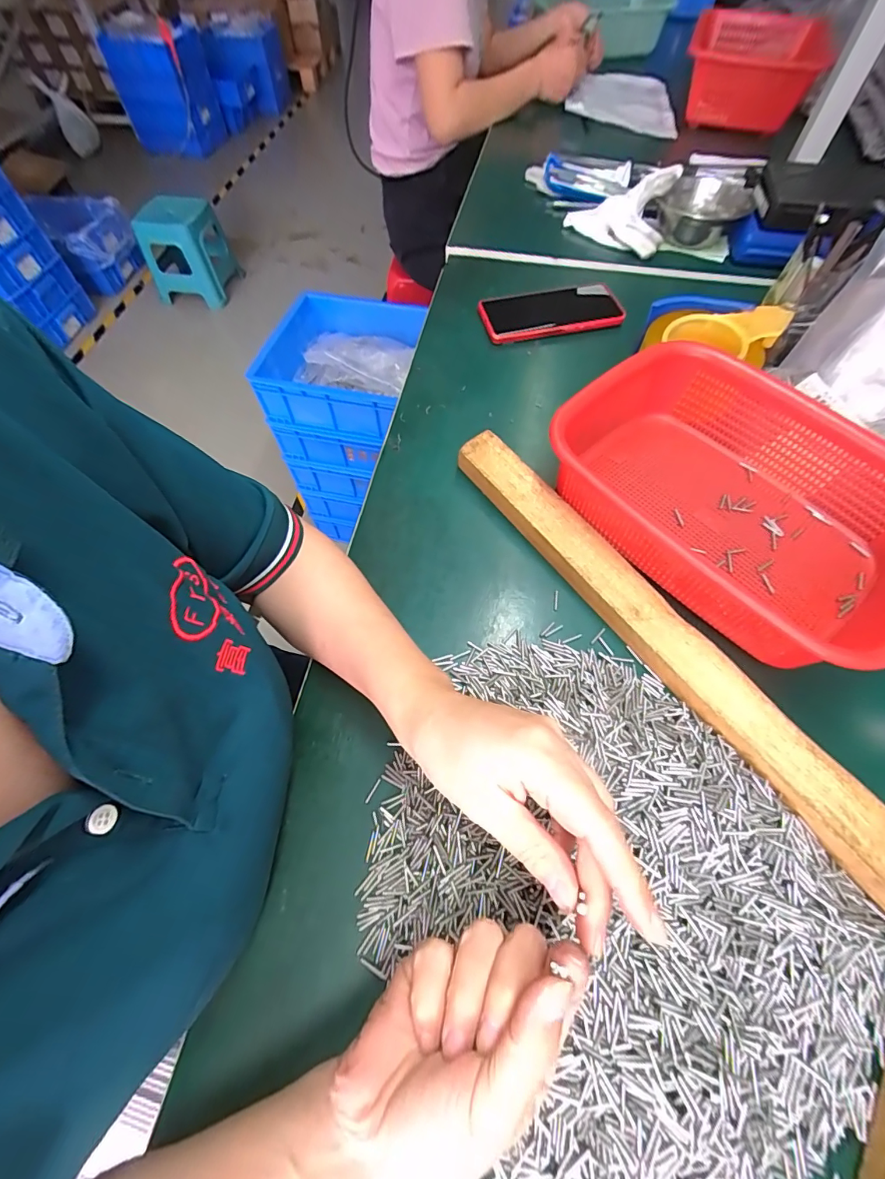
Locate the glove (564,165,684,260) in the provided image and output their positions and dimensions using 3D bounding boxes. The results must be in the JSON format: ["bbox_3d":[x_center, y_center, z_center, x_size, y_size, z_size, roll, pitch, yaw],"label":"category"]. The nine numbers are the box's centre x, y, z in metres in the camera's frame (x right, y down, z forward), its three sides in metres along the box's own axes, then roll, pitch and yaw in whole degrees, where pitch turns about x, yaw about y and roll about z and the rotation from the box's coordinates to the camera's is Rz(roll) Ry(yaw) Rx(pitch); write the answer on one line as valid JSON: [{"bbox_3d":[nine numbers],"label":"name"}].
[{"bbox_3d":[0.242,-0.528,0.620,0.143,0.075,0.078,26,65,13],"label":"glove"}]

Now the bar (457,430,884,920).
[{"bbox_3d":[0.159,0.026,0.340,0.044,0.023,0.440,-33,66,-14],"label":"bar"}]

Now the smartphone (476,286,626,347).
[{"bbox_3d":[0.132,-0.343,0.544,0.169,0.011,0.085,-11,63,-4],"label":"smartphone"}]

